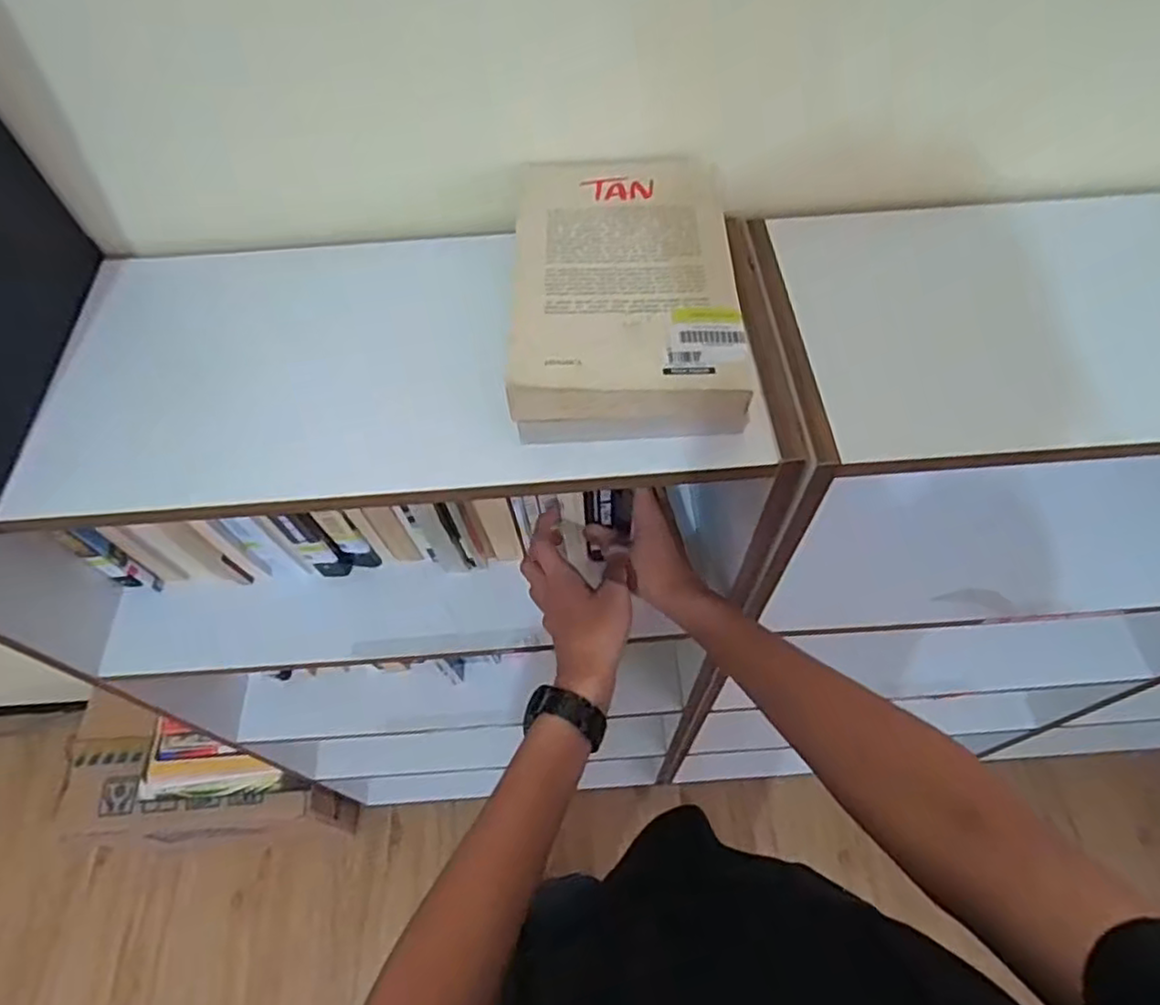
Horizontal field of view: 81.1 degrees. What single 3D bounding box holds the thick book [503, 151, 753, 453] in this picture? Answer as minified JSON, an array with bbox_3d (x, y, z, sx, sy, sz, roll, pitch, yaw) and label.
[{"bbox_3d":[0.028,-0.142,0.449,0.138,0.051,0.209,-1,58,0],"label":"thick book"}]

